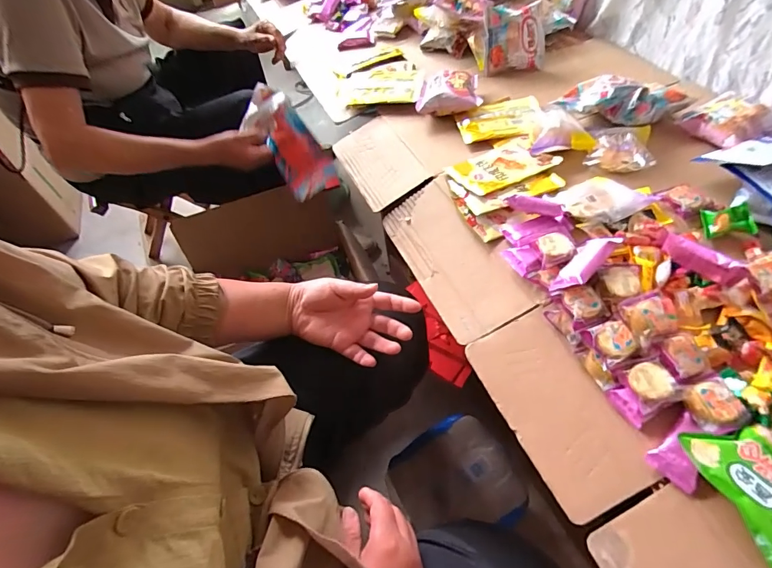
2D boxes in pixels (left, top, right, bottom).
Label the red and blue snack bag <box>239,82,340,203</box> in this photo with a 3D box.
[{"bbox_3d":[-0.196,-0.289,0.843,0.101,0.044,0.243,-34,95,-21],"label":"red and blue snack bag"}]

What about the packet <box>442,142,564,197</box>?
[{"bbox_3d":[0.188,-0.190,0.676,0.153,0.013,0.096,-23,54,-11],"label":"packet"}]

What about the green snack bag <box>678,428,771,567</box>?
[{"bbox_3d":[0.332,0.187,0.372,0.068,0.021,0.117,-11,53,-2],"label":"green snack bag"}]

